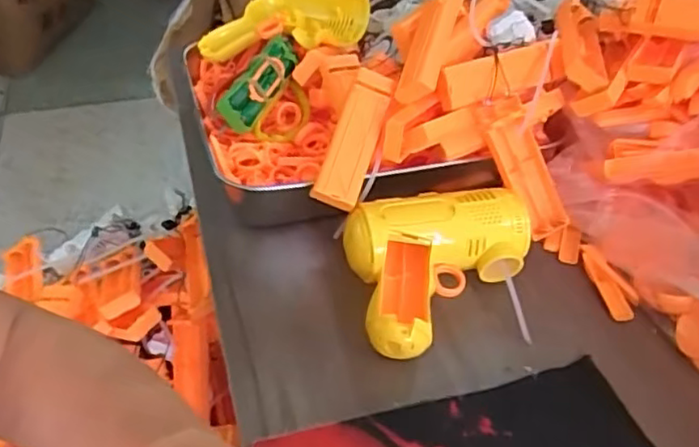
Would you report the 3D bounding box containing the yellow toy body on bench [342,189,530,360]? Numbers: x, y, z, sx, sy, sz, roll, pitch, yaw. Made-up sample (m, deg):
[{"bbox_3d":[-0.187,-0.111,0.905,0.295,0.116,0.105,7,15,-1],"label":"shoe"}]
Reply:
[{"bbox_3d":[0.070,0.031,0.447,0.136,0.057,0.107,-9,44,-13],"label":"yellow toy body on bench"}]

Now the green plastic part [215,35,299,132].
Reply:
[{"bbox_3d":[-0.074,-0.121,0.543,0.029,0.035,0.107,15,44,13],"label":"green plastic part"}]

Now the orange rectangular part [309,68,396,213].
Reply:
[{"bbox_3d":[0.004,-0.063,0.467,0.032,0.024,0.108,16,75,14],"label":"orange rectangular part"}]

